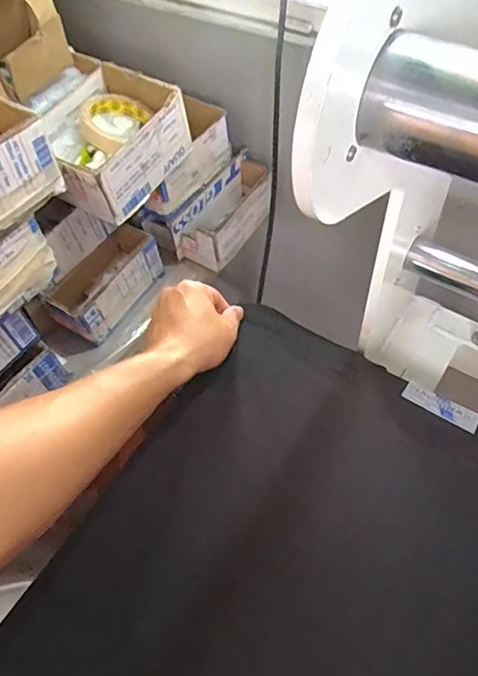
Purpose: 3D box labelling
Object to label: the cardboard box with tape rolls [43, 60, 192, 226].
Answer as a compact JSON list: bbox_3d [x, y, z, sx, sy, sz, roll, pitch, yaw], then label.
[{"bbox_3d":[-0.158,-0.233,0.607,0.132,0.084,0.170,28,62,21],"label":"cardboard box with tape rolls"}]

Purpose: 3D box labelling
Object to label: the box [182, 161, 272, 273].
[{"bbox_3d":[-0.020,-0.183,0.753,0.079,0.075,0.160,29,63,21],"label":"box"}]

